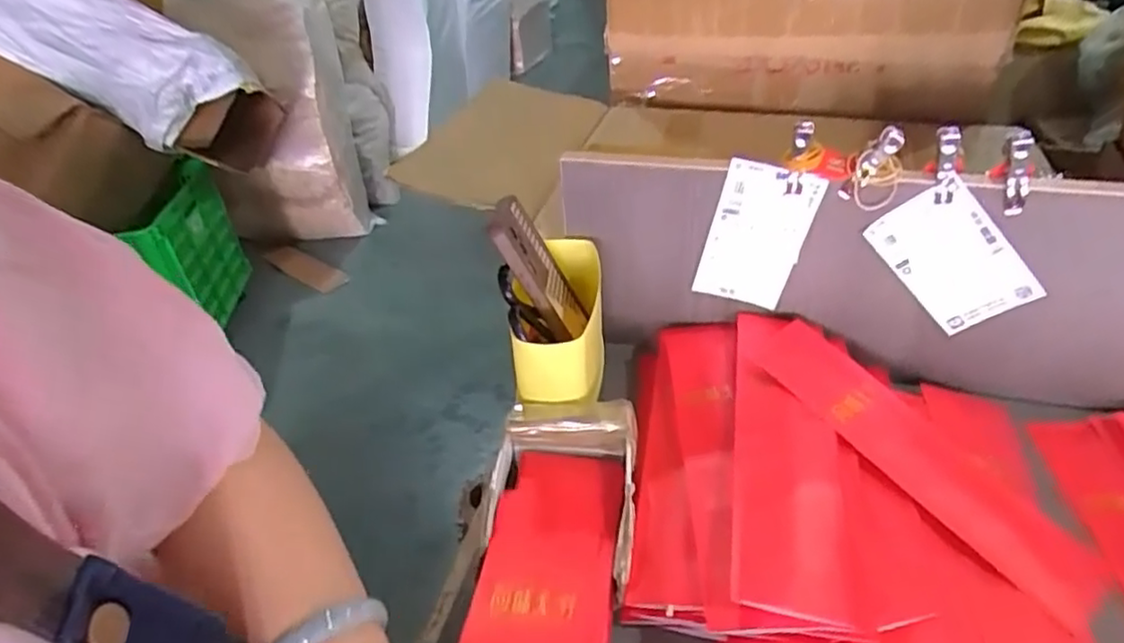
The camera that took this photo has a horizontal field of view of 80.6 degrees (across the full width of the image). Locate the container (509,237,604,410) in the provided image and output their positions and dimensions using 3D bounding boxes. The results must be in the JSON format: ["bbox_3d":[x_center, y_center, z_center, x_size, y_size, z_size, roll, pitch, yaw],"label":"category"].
[{"bbox_3d":[-0.002,-0.005,0.570,0.069,0.069,0.149,-3,39,2],"label":"container"}]

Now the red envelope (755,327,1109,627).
[{"bbox_3d":[0.275,0.100,0.507,0.272,0.009,0.095,42,49,22],"label":"red envelope"}]

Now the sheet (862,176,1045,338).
[{"bbox_3d":[0.310,-0.047,0.526,0.076,0.130,0.005,-34,20,37],"label":"sheet"}]

